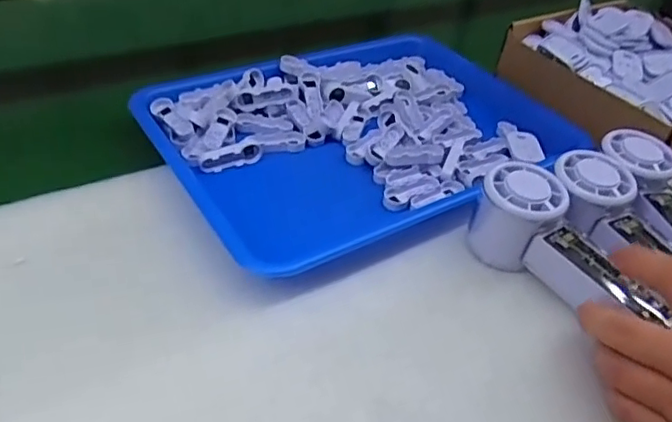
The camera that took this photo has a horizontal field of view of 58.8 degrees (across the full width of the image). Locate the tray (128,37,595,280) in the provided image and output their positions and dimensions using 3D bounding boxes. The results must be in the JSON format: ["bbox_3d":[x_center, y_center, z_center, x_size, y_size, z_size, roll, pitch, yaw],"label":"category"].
[{"bbox_3d":[0.020,-0.073,0.524,0.337,0.028,0.248,-22,48,-29],"label":"tray"}]

